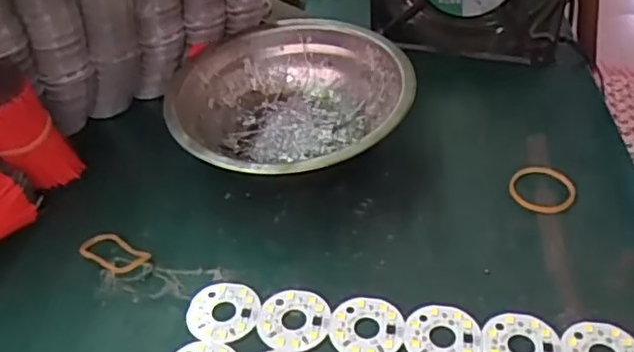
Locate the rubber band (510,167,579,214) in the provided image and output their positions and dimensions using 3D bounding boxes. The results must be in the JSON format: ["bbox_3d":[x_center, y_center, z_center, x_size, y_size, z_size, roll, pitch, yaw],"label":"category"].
[{"bbox_3d":[0.113,0.006,0.317,0.031,0.004,0.031,-2,41,1],"label":"rubber band"}]

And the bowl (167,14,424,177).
[{"bbox_3d":[-0.014,-0.034,0.343,0.123,0.046,0.125,-2,41,1],"label":"bowl"}]

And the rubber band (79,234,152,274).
[{"bbox_3d":[-0.096,0.037,0.299,0.031,0.004,0.018,23,47,26],"label":"rubber band"}]

